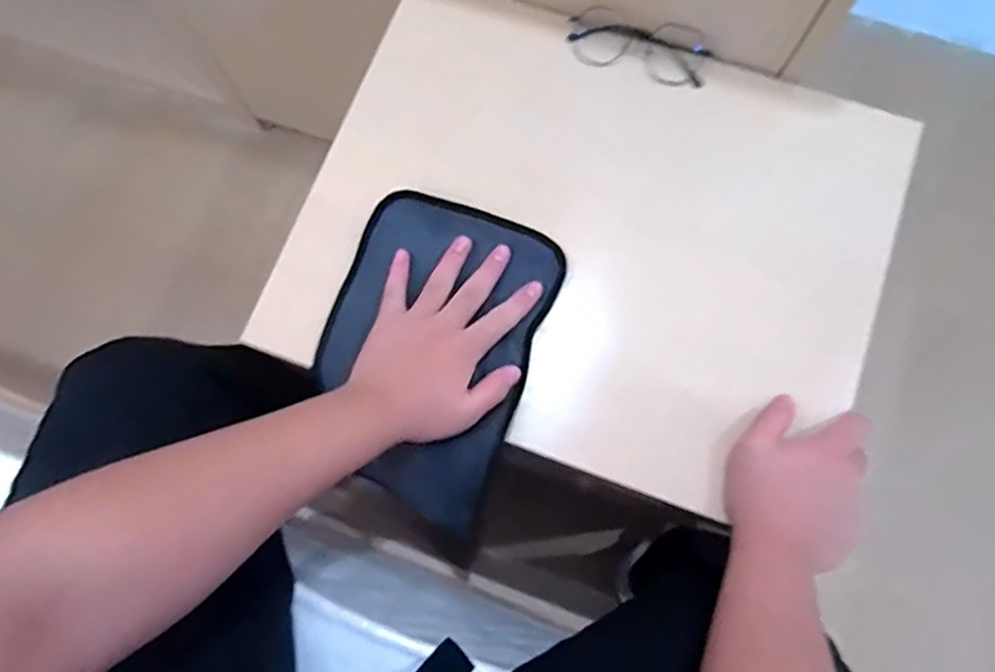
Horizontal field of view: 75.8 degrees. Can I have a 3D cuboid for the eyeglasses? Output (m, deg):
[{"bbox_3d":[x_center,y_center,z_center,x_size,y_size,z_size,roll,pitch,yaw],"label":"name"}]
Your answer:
[{"bbox_3d":[0.131,-0.271,0.597,0.132,0.031,0.045,17,77,6],"label":"eyeglasses"}]

